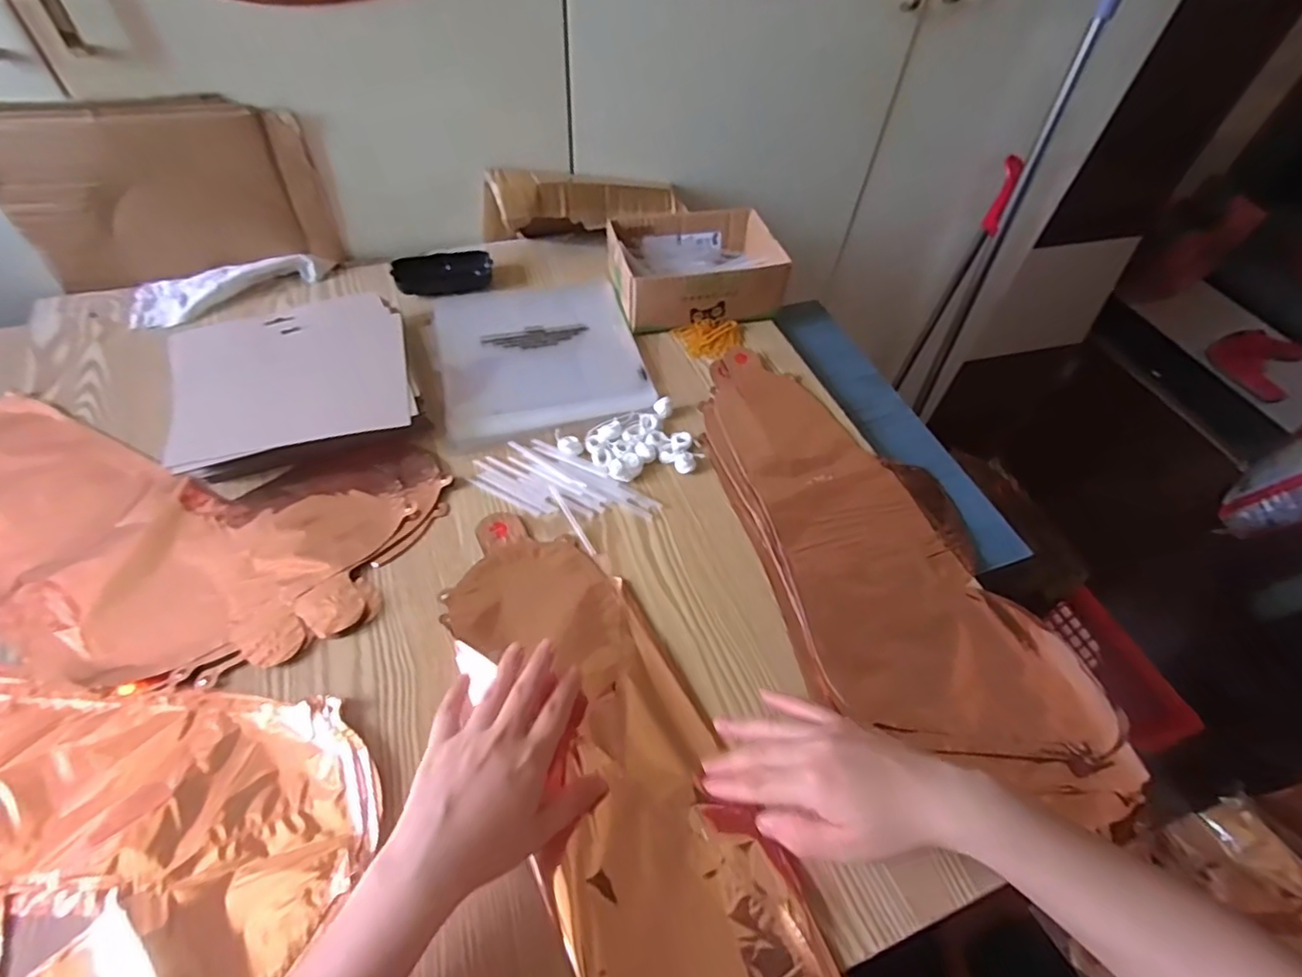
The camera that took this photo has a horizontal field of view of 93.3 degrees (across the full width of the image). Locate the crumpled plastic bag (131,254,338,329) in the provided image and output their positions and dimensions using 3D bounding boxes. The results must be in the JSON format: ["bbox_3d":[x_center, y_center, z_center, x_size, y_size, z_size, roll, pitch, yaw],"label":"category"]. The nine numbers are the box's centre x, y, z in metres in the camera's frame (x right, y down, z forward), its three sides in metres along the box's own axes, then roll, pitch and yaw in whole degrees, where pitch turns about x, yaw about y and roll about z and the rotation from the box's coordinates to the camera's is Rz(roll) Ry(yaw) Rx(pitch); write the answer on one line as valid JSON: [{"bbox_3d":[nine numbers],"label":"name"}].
[{"bbox_3d":[-0.451,-0.218,0.660,0.193,0.023,0.075,-13,55,-14],"label":"crumpled plastic bag"}]

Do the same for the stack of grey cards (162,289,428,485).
[{"bbox_3d":[-0.328,-0.098,0.574,0.198,0.036,0.191,-15,55,-16],"label":"stack of grey cards"}]

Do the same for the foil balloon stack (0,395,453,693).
[{"bbox_3d":[-0.418,0.029,0.496,0.440,0.015,0.231,10,52,3],"label":"foil balloon stack"}]

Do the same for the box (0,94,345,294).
[{"bbox_3d":[-0.485,-0.294,0.619,0.270,0.171,0.057,-6,53,-9],"label":"box"}]

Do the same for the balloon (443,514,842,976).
[{"bbox_3d":[-0.020,0.191,0.413,0.135,0.016,0.427,-20,57,-19],"label":"balloon"}]

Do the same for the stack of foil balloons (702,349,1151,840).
[{"bbox_3d":[0.192,0.048,0.530,0.209,0.030,0.460,-15,55,-15],"label":"stack of foil balloons"}]

